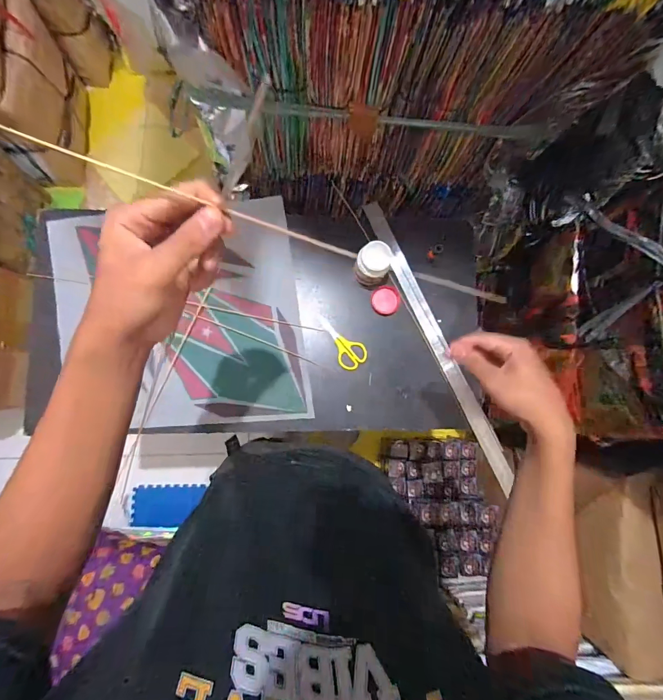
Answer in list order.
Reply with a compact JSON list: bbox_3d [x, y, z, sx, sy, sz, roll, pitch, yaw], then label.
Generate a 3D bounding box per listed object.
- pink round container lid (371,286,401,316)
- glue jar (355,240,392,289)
[{"bbox_3d":[0.099,-0.091,0.675,0.050,0.011,0.052,1,84,-5],"label":"pink round container lid"},{"bbox_3d":[0.075,-0.149,0.645,0.064,0.076,0.060,1,84,-5],"label":"glue jar"}]

